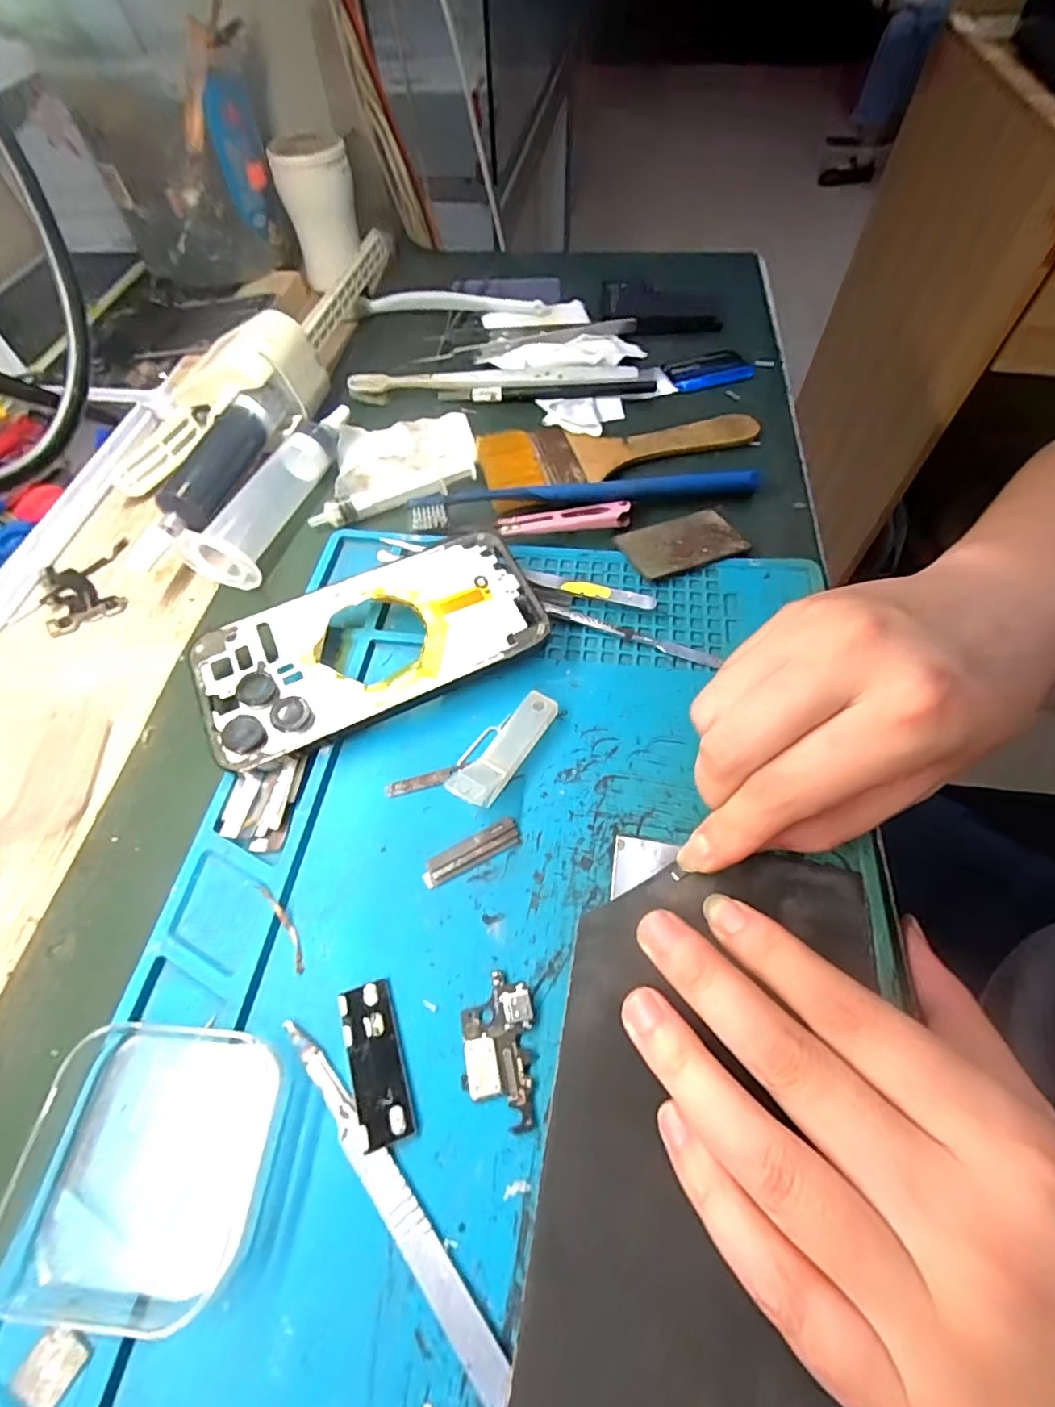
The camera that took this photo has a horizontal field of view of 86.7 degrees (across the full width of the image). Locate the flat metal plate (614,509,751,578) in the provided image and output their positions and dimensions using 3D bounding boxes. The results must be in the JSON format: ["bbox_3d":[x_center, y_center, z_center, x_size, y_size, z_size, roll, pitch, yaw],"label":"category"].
[{"bbox_3d":[0.078,-0.082,0.282,0.058,0.005,0.035,-20,60,-10],"label":"flat metal plate"}]

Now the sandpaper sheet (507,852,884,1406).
[{"bbox_3d":[0.049,0.148,0.145,0.095,0.006,0.223,6,58,9],"label":"sandpaper sheet"}]

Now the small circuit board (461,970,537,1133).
[{"bbox_3d":[-0.009,0.107,0.173,0.022,0.004,0.041,-4,59,0],"label":"small circuit board"}]

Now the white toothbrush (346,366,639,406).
[{"bbox_3d":[-0.022,-0.209,0.362,0.184,0.011,0.015,-3,59,0],"label":"white toothbrush"}]

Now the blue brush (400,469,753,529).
[{"bbox_3d":[0.032,-0.111,0.295,0.184,0.012,0.015,-9,59,-3],"label":"blue brush"}]

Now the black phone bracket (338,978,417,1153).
[{"bbox_3d":[-0.047,0.110,0.172,0.016,0.004,0.043,-17,60,-8],"label":"black phone bracket"}]

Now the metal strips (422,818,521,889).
[{"bbox_3d":[-0.021,0.054,0.206,0.038,0.004,0.011,-24,61,-12],"label":"metal strips"}]

